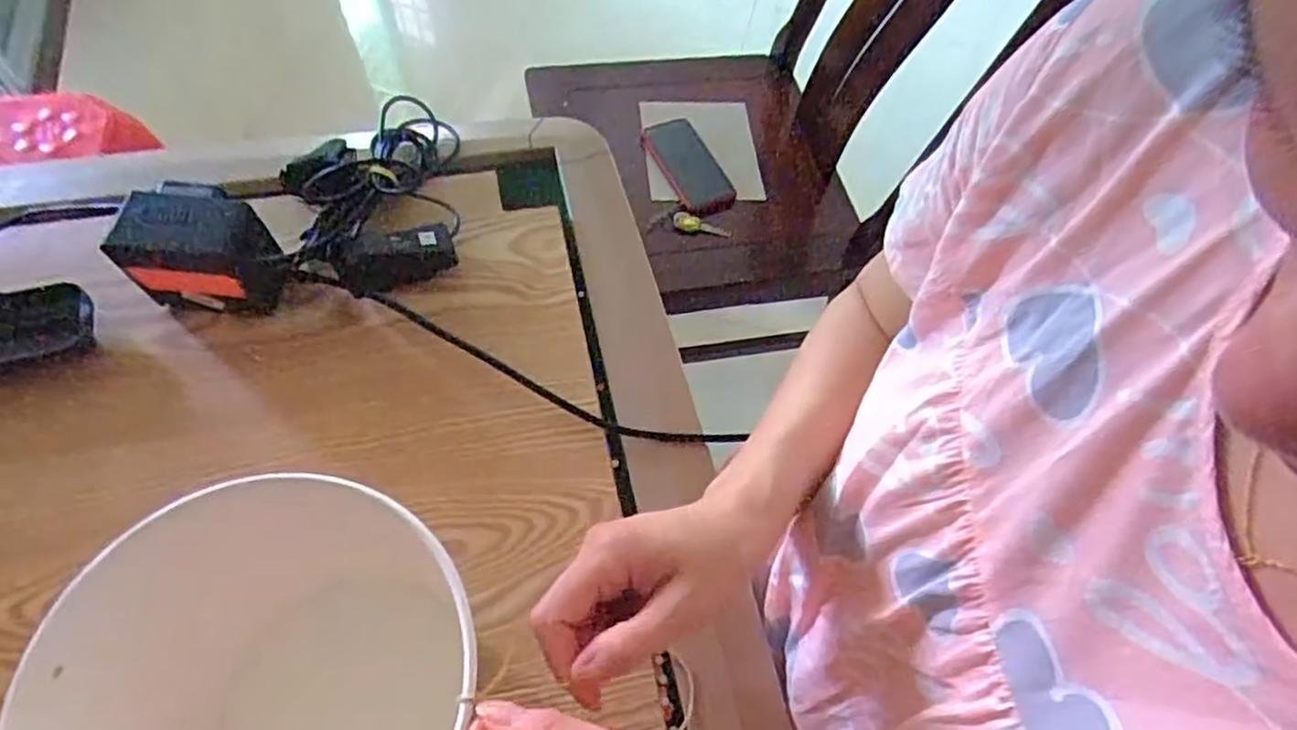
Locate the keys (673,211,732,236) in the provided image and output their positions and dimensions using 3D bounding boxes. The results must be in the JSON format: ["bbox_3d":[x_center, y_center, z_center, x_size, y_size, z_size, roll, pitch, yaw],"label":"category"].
[{"bbox_3d":[0.073,-0.188,0.990,0.082,0.006,0.025,20,85,-14],"label":"keys"}]

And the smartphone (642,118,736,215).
[{"bbox_3d":[0.054,-0.277,0.998,0.076,0.017,0.156,-30,80,-19],"label":"smartphone"}]

